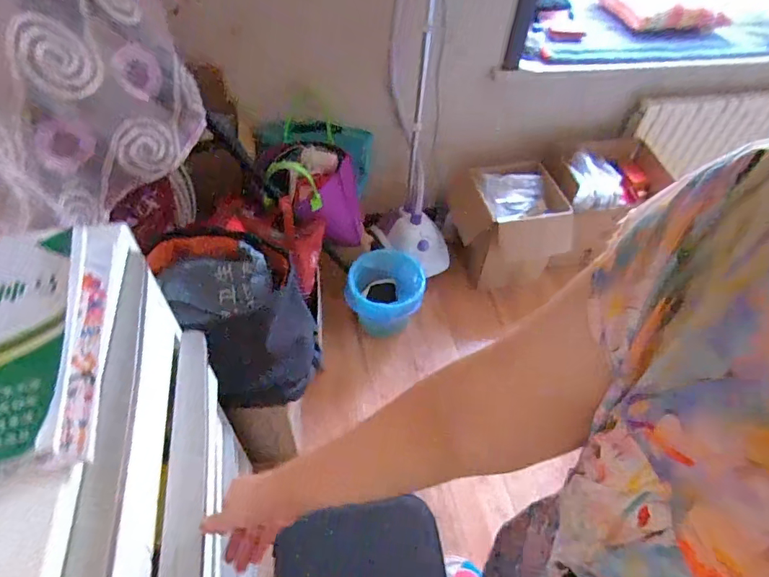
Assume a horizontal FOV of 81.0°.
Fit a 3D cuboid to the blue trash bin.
[{"bbox_3d":[0.004,0.032,1.614,0.261,0.214,0.241,6,51,1],"label":"blue trash bin"}]

